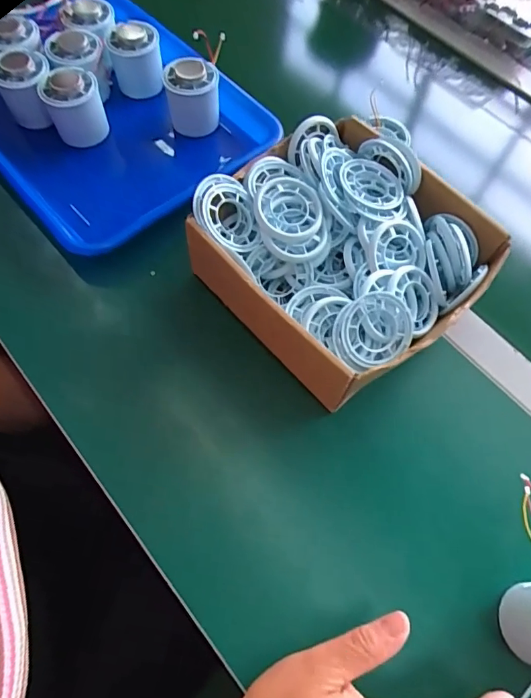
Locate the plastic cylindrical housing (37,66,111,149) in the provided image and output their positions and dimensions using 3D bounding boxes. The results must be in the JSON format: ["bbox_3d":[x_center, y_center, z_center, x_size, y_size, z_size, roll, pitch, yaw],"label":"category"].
[{"bbox_3d":[-0.192,-0.246,0.467,0.052,0.061,0.054,0,61,-1],"label":"plastic cylindrical housing"}]

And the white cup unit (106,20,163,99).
[{"bbox_3d":[-0.138,-0.308,0.500,0.053,0.059,0.050,-11,62,-6],"label":"white cup unit"}]

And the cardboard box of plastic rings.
[{"bbox_3d":[0.070,-0.084,0.401,0.220,0.086,0.208,-36,68,-19],"label":"cardboard box of plastic rings"}]

